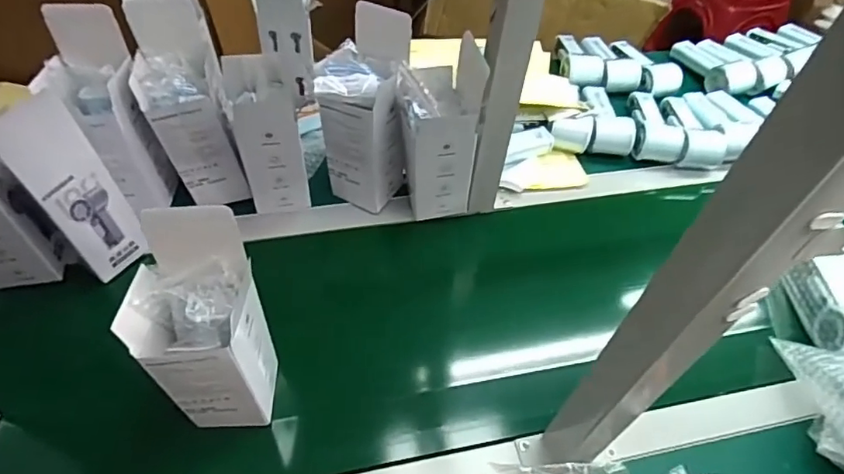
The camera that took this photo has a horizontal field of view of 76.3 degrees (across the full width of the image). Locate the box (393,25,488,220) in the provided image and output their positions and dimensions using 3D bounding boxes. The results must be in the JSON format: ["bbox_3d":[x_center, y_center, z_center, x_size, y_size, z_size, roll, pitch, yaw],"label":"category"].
[{"bbox_3d":[0.017,-0.117,0.641,0.086,0.220,0.079,-7,56,-7],"label":"box"}]

